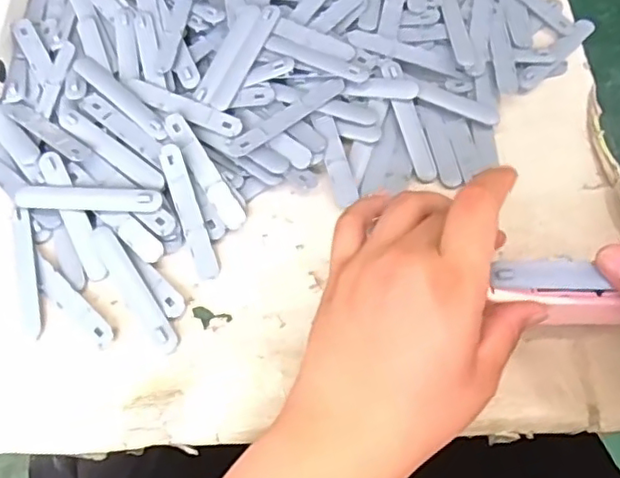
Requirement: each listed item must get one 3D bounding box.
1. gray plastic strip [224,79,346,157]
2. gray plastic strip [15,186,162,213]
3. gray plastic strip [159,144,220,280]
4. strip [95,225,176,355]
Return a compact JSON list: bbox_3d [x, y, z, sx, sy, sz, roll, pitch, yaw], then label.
[{"bbox_3d":[-0.015,-0.085,0.420,0.092,0.007,0.016,-35,69,-14],"label":"gray plastic strip"},{"bbox_3d":[-0.142,-0.027,0.393,0.095,0.008,0.017,3,65,3],"label":"gray plastic strip"},{"bbox_3d":[-0.077,-0.018,0.392,0.014,0.004,0.093,-19,76,-8],"label":"gray plastic strip"},{"bbox_3d":[-0.109,0.029,0.376,0.015,0.004,0.094,-32,68,-13],"label":"strip"}]

